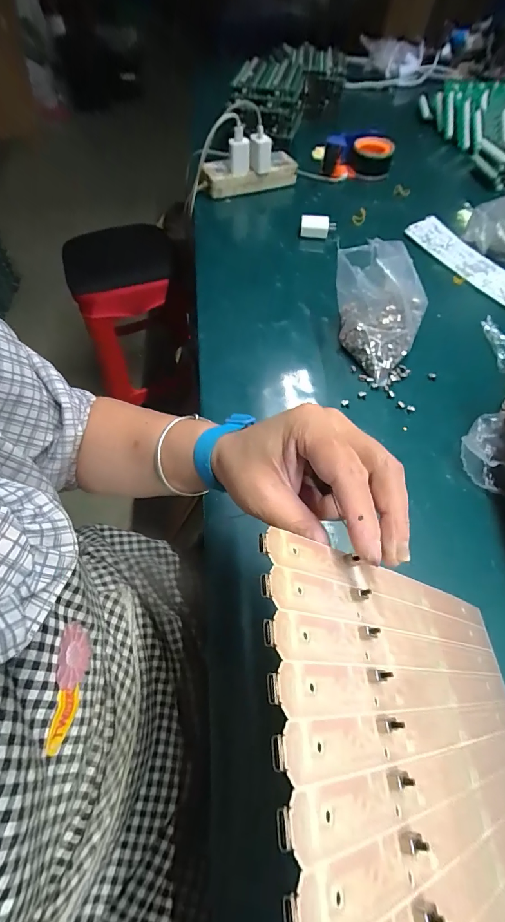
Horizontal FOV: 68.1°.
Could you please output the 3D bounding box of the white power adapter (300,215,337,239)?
[{"bbox_3d":[0.118,-0.424,0.674,0.062,0.022,0.038,10,60,4],"label":"white power adapter"}]

